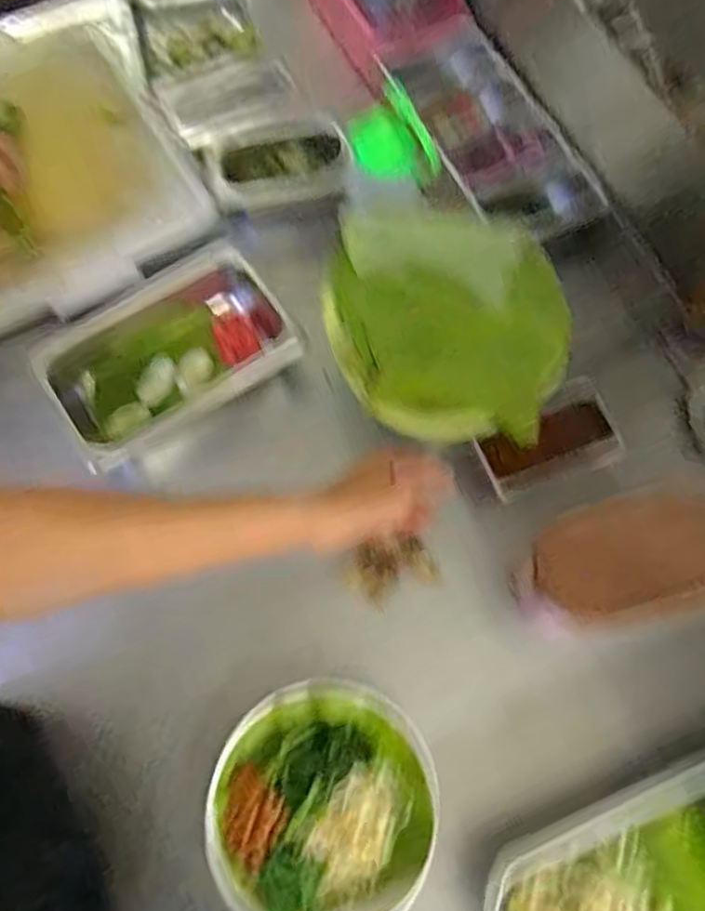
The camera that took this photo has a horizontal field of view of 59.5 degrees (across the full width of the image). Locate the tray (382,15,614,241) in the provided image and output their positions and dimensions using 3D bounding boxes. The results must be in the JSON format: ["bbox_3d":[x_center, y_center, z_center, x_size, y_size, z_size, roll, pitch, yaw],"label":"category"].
[{"bbox_3d":[0.162,-0.382,0.724,0.152,0.067,0.311,-21,72,-7],"label":"tray"}]

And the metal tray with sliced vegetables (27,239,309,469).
[{"bbox_3d":[-0.197,-0.102,0.689,0.261,0.071,0.166,-32,73,-10],"label":"metal tray with sliced vegetables"}]

